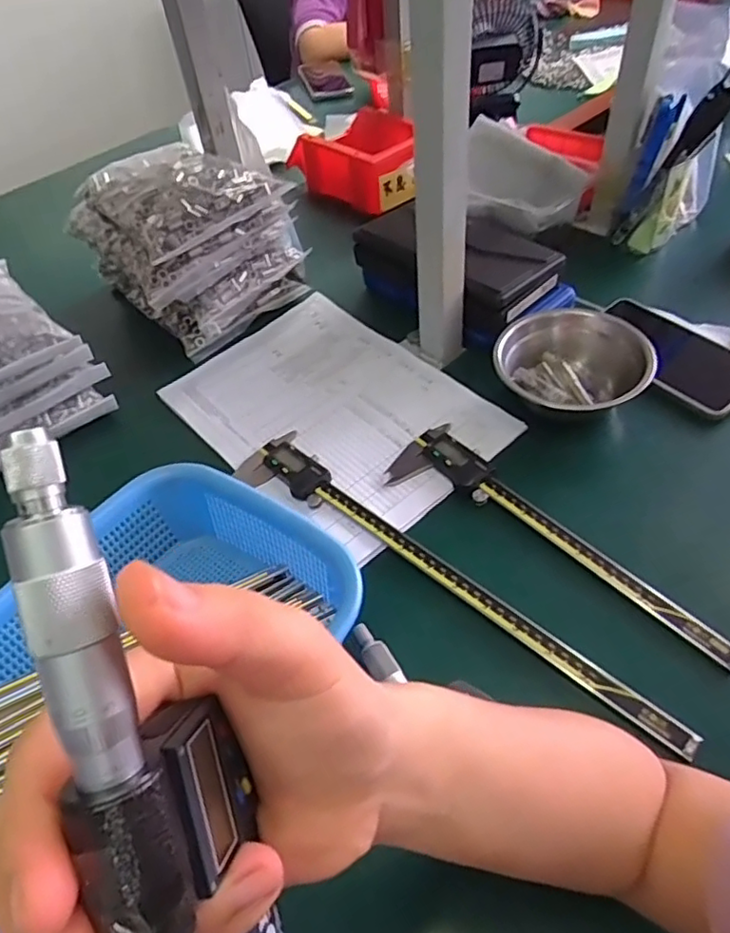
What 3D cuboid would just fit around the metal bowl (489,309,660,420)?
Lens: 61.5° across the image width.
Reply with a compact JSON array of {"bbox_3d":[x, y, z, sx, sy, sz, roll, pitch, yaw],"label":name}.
[{"bbox_3d":[0.178,-0.086,0.539,0.121,0.067,0.121,-3,49,4],"label":"metal bowl"}]

